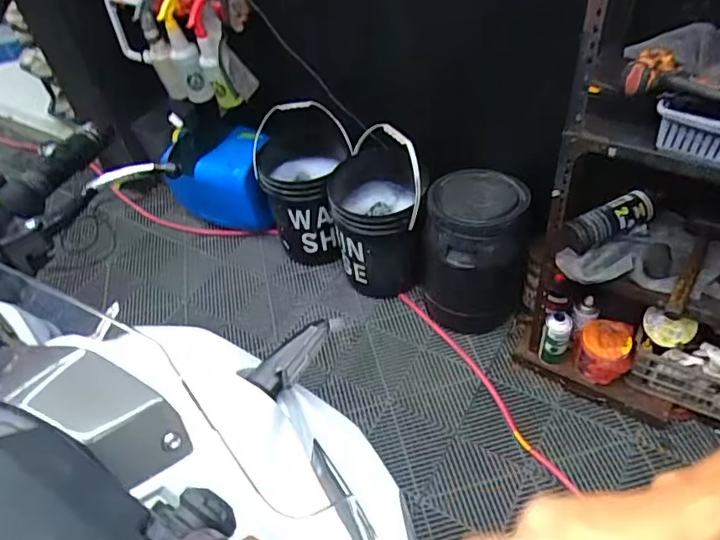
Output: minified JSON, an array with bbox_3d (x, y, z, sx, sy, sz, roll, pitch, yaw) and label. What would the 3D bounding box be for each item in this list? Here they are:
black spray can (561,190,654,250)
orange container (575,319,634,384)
[{"bbox_3d":[0.566,-0.111,1.290,0.258,0.076,0.068,-19,49,-10],"label":"black spray can"},{"bbox_3d":[0.629,0.213,1.433,0.120,0.130,0.120,0,48,6],"label":"orange container"}]

